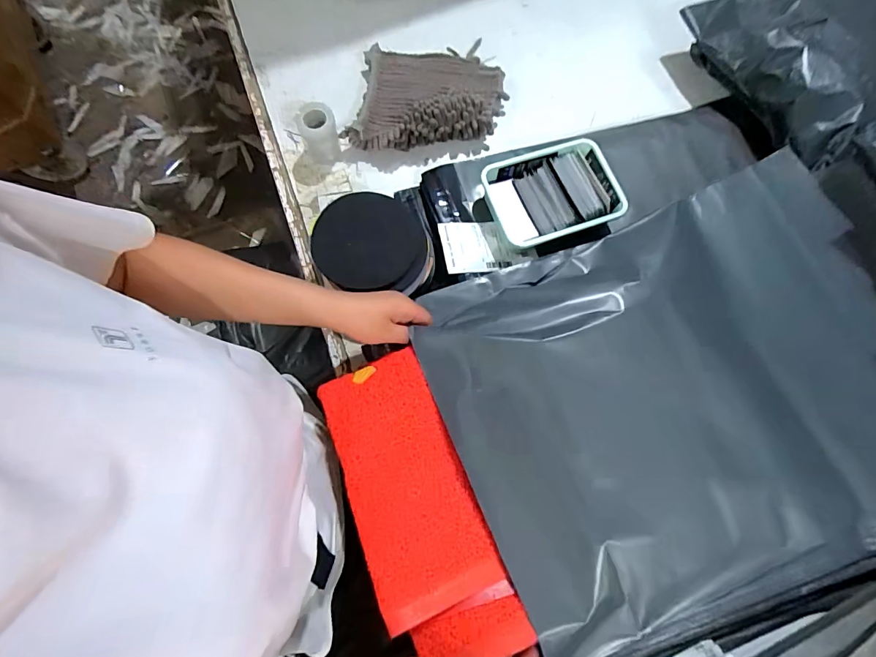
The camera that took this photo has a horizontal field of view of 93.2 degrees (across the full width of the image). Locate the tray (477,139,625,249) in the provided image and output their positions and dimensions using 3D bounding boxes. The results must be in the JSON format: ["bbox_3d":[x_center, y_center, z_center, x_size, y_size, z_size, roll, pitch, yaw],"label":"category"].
[{"bbox_3d":[0.159,-0.181,0.568,0.170,0.039,0.127,-19,77,-7],"label":"tray"}]

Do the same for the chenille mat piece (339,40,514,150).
[{"bbox_3d":[-0.012,-0.359,0.628,0.230,0.046,0.195,3,75,-1],"label":"chenille mat piece"}]

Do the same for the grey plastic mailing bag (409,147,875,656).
[{"bbox_3d":[0.293,0.066,0.449,0.551,0.070,0.431,-21,77,-7],"label":"grey plastic mailing bag"}]

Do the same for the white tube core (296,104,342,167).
[{"bbox_3d":[-0.167,-0.274,0.587,0.051,0.069,0.050,-16,76,-6],"label":"white tube core"}]

